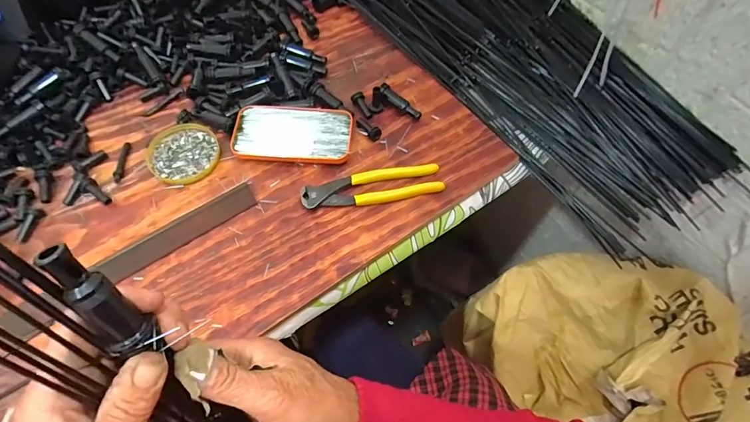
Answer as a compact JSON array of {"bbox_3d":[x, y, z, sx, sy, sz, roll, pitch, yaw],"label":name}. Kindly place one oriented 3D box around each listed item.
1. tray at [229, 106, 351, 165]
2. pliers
[{"bbox_3d":[-0.102,-0.096,0.517,0.143,0.017,0.075,2,61,0],"label":"tray"},{"bbox_3d":[-0.003,-0.029,0.488,0.163,0.017,0.040,-8,62,-6],"label":"pliers"}]

